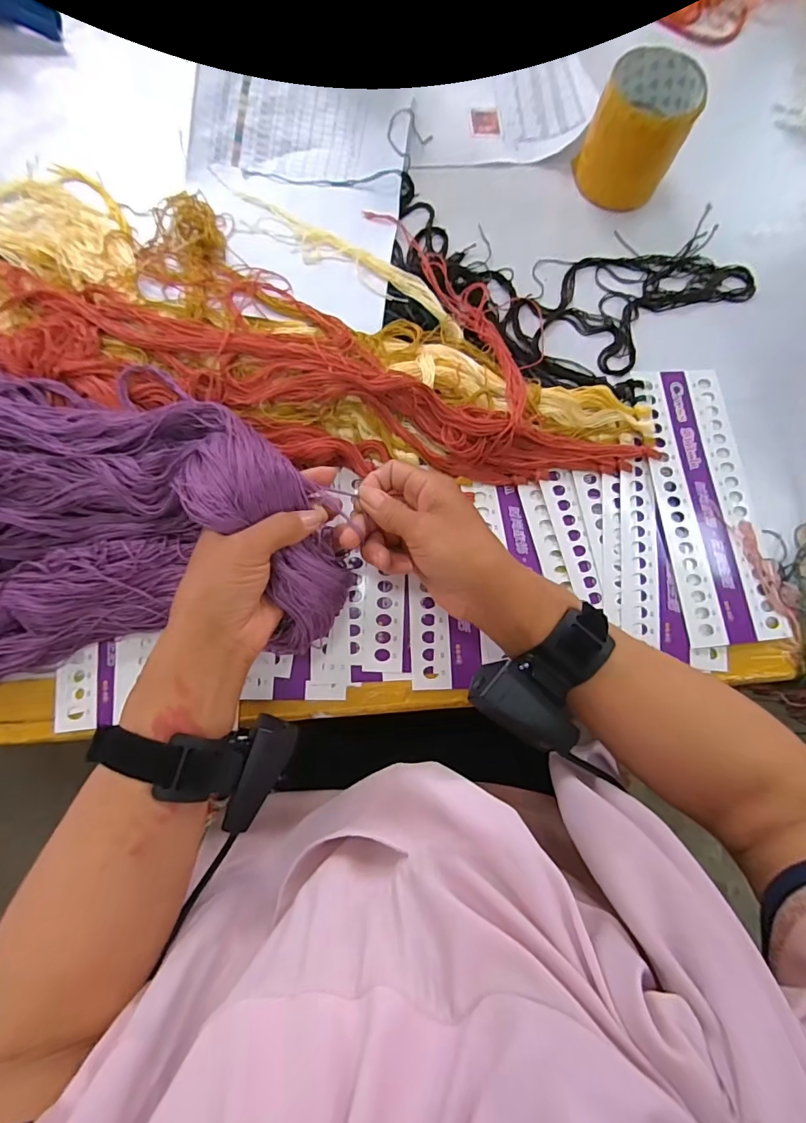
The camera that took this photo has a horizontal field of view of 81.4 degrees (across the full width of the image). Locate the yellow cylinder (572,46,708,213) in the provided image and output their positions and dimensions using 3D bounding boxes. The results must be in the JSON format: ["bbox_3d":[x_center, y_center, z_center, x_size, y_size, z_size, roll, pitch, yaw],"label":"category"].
[{"bbox_3d":[0.216,-0.395,0.434,0.083,0.073,0.087,0,77,-1],"label":"yellow cylinder"}]

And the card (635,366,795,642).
[{"bbox_3d":[0.253,-0.054,0.392,0.082,0.006,0.239,-4,76,-6],"label":"card"}]

